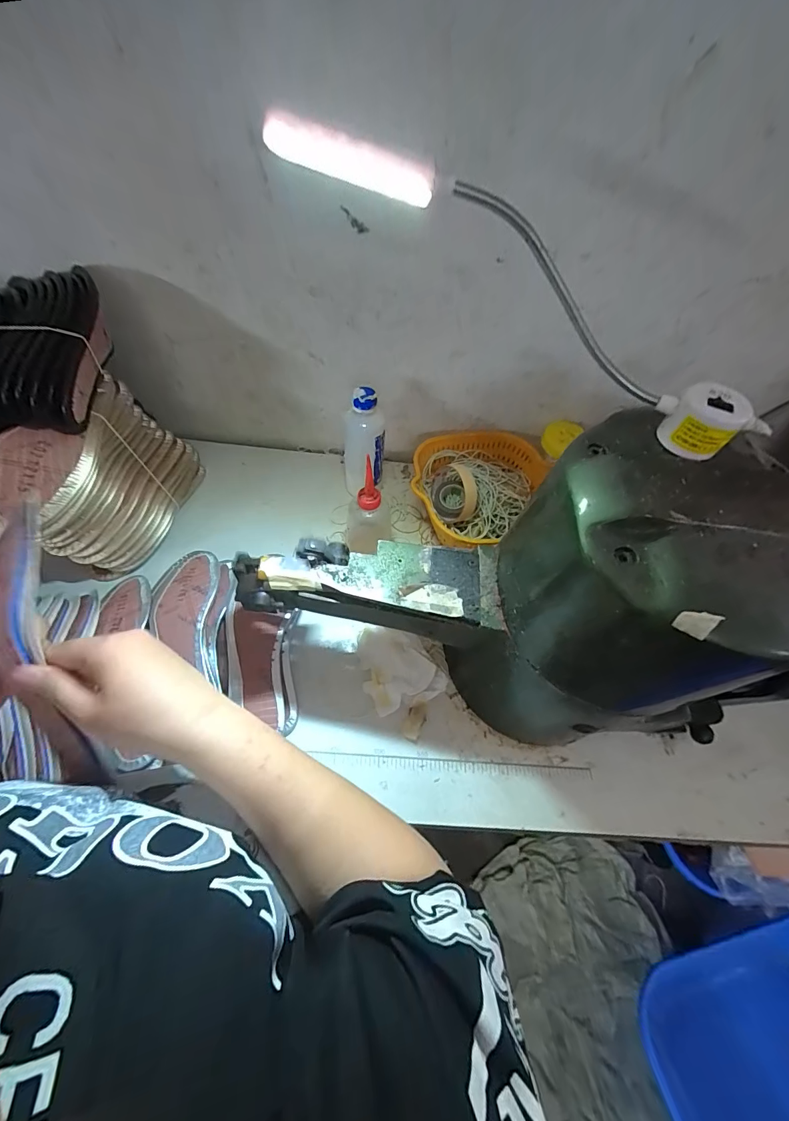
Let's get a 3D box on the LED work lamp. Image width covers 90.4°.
[{"bbox_3d":[0.086,-0.146,0.222,0.315,0.046,0.054,24,56,-18],"label":"LED work lamp"}]

